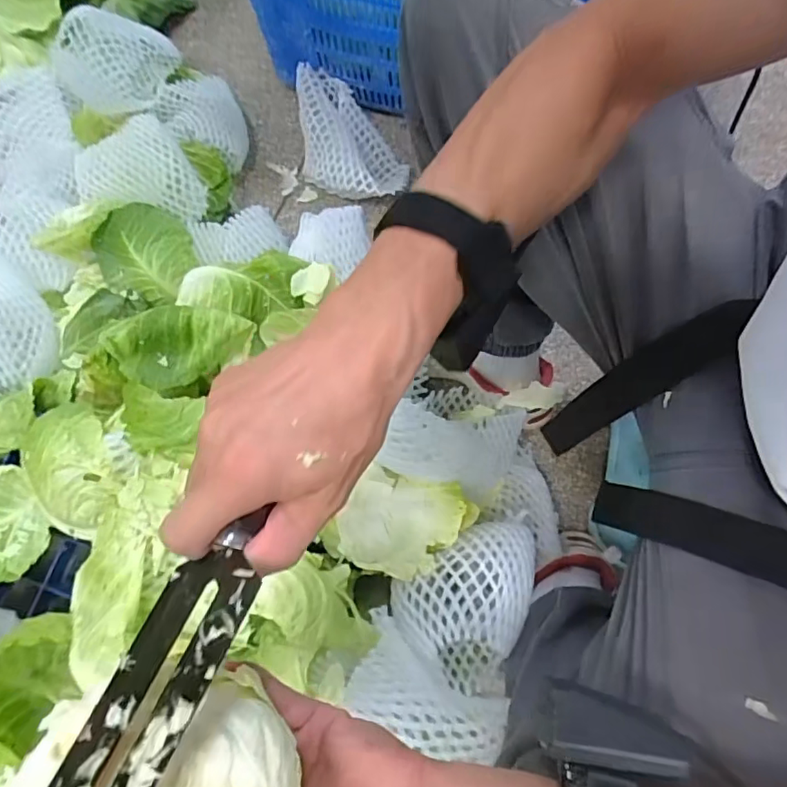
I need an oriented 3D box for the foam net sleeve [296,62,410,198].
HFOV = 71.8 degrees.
[{"bbox_3d":[-0.061,-0.377,0.817,0.153,0.092,0.202,-7,74,-1],"label":"foam net sleeve"}]

